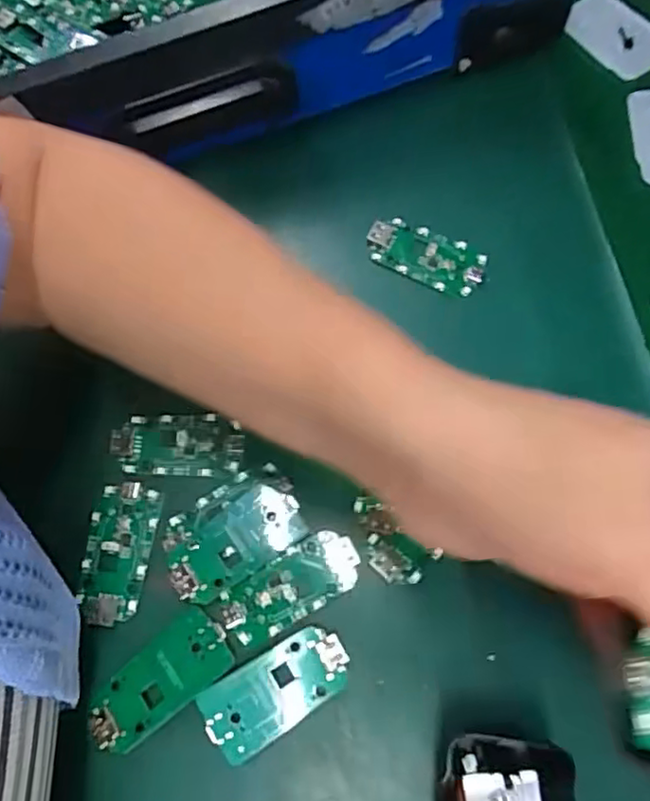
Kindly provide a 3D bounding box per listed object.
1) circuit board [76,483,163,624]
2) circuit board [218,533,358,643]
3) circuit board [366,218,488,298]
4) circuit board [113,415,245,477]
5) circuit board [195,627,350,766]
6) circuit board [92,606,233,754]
[{"bbox_3d":[-0.096,0.070,0.288,0.031,0.004,0.062,5,69,4],"label":"circuit board"},{"bbox_3d":[-0.015,0.083,0.277,0.063,0.004,0.028,-29,71,-9],"label":"circuit board"},{"bbox_3d":[0.054,-0.077,0.335,0.064,0.010,0.030,24,71,11],"label":"circuit board"},{"bbox_3d":[-0.073,0.022,0.305,0.065,0.005,0.030,1,69,2],"label":"circuit board"},{"bbox_3d":[-0.020,0.122,0.261,0.063,0.005,0.031,-30,71,-9],"label":"circuit board"},{"bbox_3d":[-0.070,0.120,0.264,0.063,0.004,0.029,-37,72,-11],"label":"circuit board"}]

